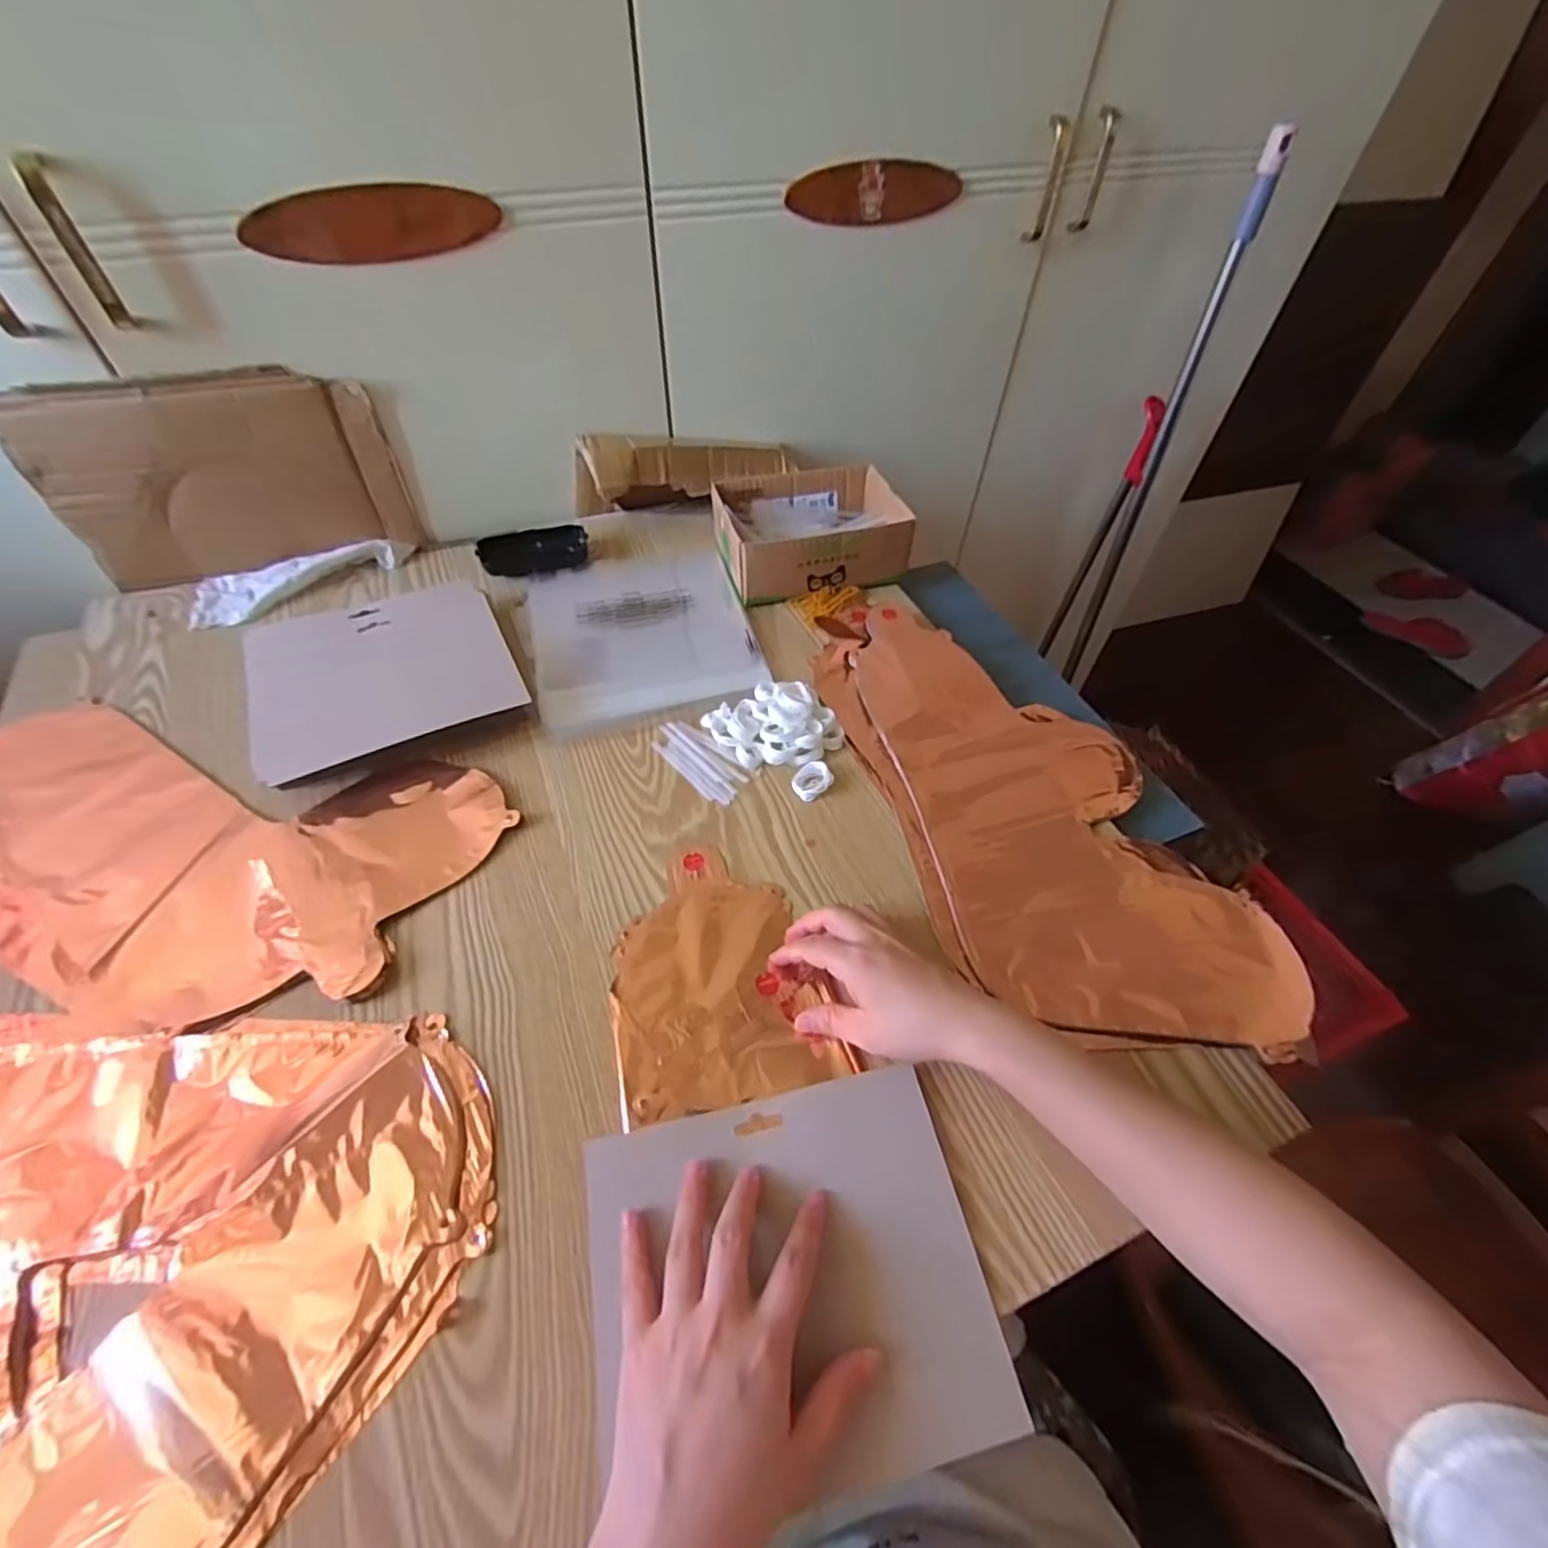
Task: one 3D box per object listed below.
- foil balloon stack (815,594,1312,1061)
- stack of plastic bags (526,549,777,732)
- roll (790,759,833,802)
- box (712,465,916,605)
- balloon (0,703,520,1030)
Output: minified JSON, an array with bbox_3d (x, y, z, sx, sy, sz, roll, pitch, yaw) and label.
[{"bbox_3d":[0.192,0.008,0.532,0.213,0.016,0.433,-13,54,-12],"label":"foil balloon stack"},{"bbox_3d":[-0.130,-0.144,0.658,0.203,0.011,0.229,-13,54,-11],"label":"stack of plastic bags"},{"bbox_3d":[0.030,0.005,0.531,0.028,0.018,0.030,1,52,-1],"label":"roll"},{"bbox_3d":[0.034,-0.256,0.699,0.178,0.059,0.143,-14,54,-12],"label":"box"},{"bbox_3d":[-0.424,0.054,0.476,0.417,0.014,0.213,9,53,5],"label":"balloon"}]

